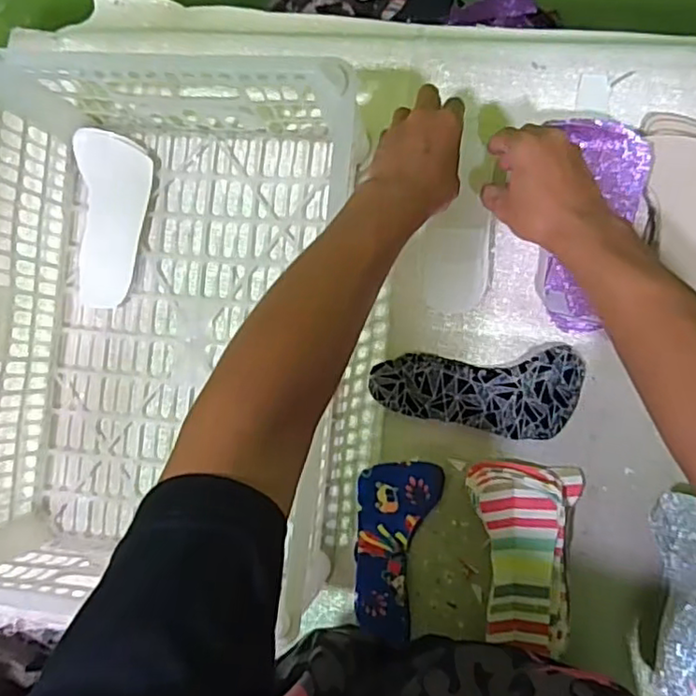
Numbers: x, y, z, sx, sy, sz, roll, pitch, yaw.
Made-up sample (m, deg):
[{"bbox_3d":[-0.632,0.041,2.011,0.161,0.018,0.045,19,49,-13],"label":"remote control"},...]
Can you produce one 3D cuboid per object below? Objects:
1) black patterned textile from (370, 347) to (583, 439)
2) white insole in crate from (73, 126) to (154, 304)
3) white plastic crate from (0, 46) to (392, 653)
[{"bbox_3d":[0.116,0.036,0.593,0.183,0.014,0.080,6,89,9],"label":"black patterned textile"},{"bbox_3d":[-0.235,-0.128,0.648,0.075,0.025,0.170,2,88,9],"label":"white insole in crate"},{"bbox_3d":[-0.167,-0.014,0.571,0.336,0.140,0.441,3,88,9],"label":"white plastic crate"}]

